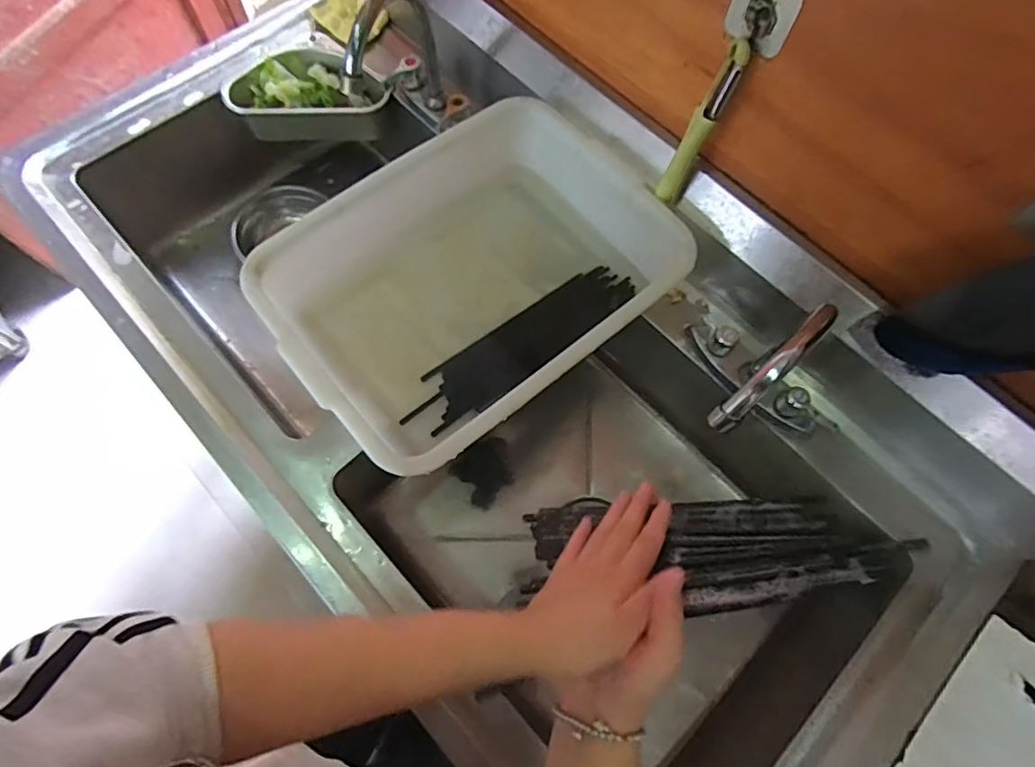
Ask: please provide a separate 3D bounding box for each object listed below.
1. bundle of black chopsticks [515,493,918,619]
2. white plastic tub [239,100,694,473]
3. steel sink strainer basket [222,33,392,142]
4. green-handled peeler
[{"bbox_3d":[0.126,0.133,0.400,0.259,0.045,0.085,-17,27,30],"label":"bundle of black chopsticks"},{"bbox_3d":[-0.047,-0.110,0.621,0.401,0.108,0.296,-40,76,-15],"label":"white plastic tub"},{"bbox_3d":[-0.295,-0.420,0.834,0.223,0.094,0.124,0,69,-3],"label":"steel sink strainer basket"},{"bbox_3d":[0.180,-0.250,0.553,0.023,0.162,0.020,26,55,3],"label":"green-handled peeler"}]

